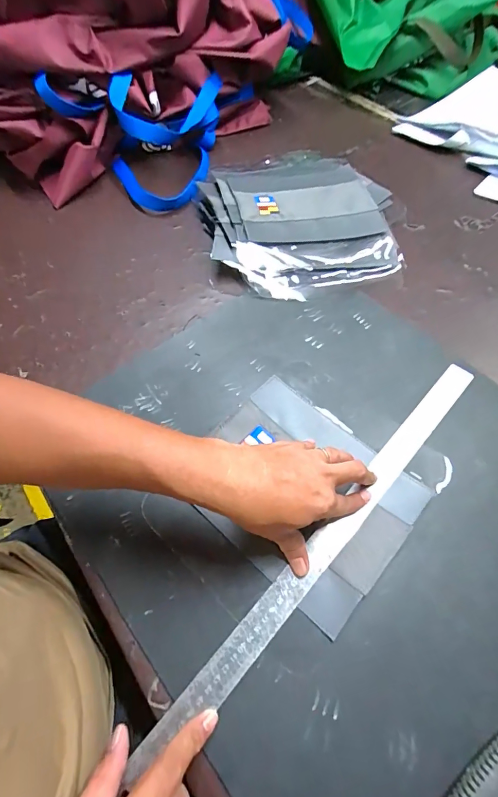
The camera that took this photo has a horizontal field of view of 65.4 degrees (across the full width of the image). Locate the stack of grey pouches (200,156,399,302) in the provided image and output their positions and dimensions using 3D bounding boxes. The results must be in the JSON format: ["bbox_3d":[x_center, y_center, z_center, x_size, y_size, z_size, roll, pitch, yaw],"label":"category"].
[{"bbox_3d":[0.076,-0.296,0.621,0.297,0.045,0.322,-18,60,-10],"label":"stack of grey pouches"}]

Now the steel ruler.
[{"bbox_3d":[0.092,0.124,0.387,0.030,0.004,0.507,39,66,21],"label":"steel ruler"}]

